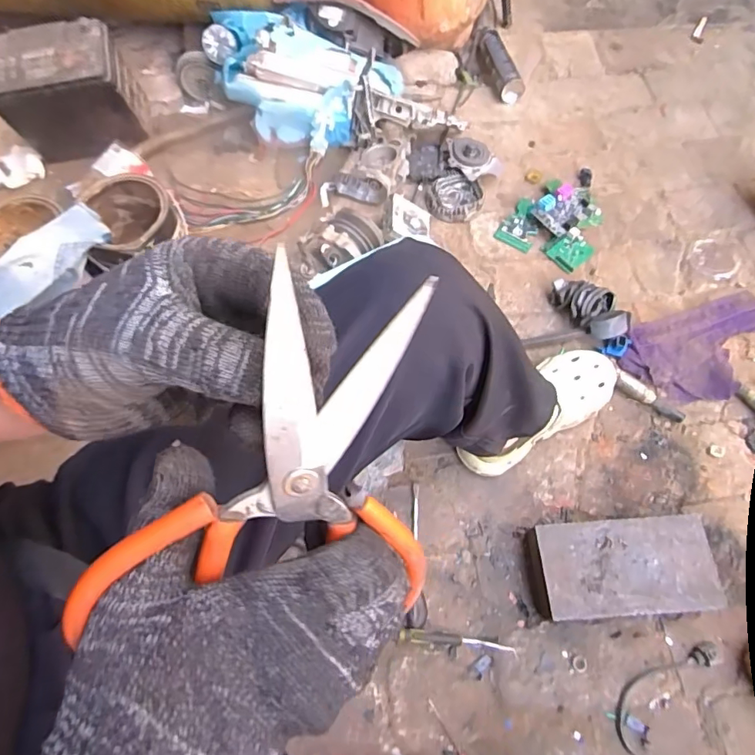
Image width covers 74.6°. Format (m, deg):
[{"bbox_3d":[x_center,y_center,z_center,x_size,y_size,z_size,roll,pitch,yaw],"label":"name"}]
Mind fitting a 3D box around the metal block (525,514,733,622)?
[{"bbox_3d":[0.322,0.253,0.663,0.217,0.058,0.116,-4,66,1],"label":"metal block"}]

